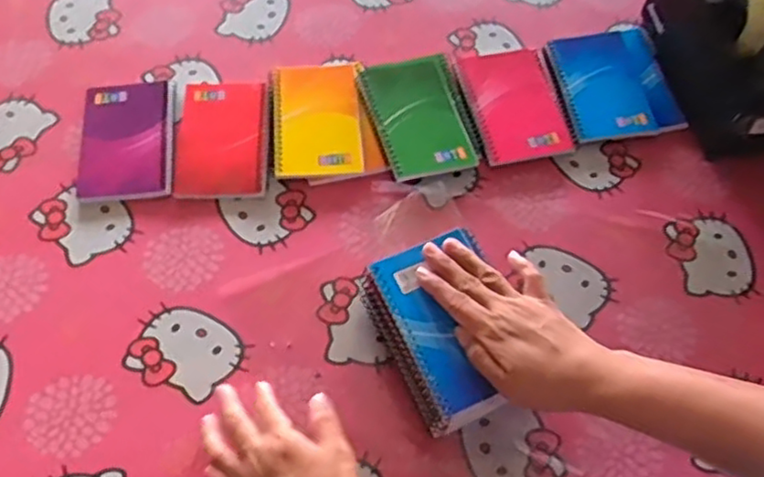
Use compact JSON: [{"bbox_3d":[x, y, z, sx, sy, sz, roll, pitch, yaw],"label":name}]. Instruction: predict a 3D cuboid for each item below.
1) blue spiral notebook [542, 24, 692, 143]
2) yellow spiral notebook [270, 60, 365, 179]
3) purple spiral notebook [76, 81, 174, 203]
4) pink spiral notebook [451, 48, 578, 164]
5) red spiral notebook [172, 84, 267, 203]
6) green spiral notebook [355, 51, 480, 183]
[{"bbox_3d":[0.238,-0.165,0.707,0.115,0.017,0.141,-9,63,-8],"label":"blue spiral notebook"},{"bbox_3d":[-0.064,-0.120,0.659,0.085,0.014,0.136,-5,65,-4],"label":"yellow spiral notebook"},{"bbox_3d":[-0.242,-0.096,0.647,0.086,0.010,0.136,-4,62,-5],"label":"purple spiral notebook"},{"bbox_3d":[0.131,-0.139,0.686,0.088,0.023,0.143,-9,63,-8],"label":"pink spiral notebook"},{"bbox_3d":[-0.152,-0.097,0.651,0.085,0.010,0.135,-1,62,-4],"label":"red spiral notebook"},{"bbox_3d":[0.036,-0.122,0.662,0.092,0.011,0.136,-12,66,-12],"label":"green spiral notebook"}]

